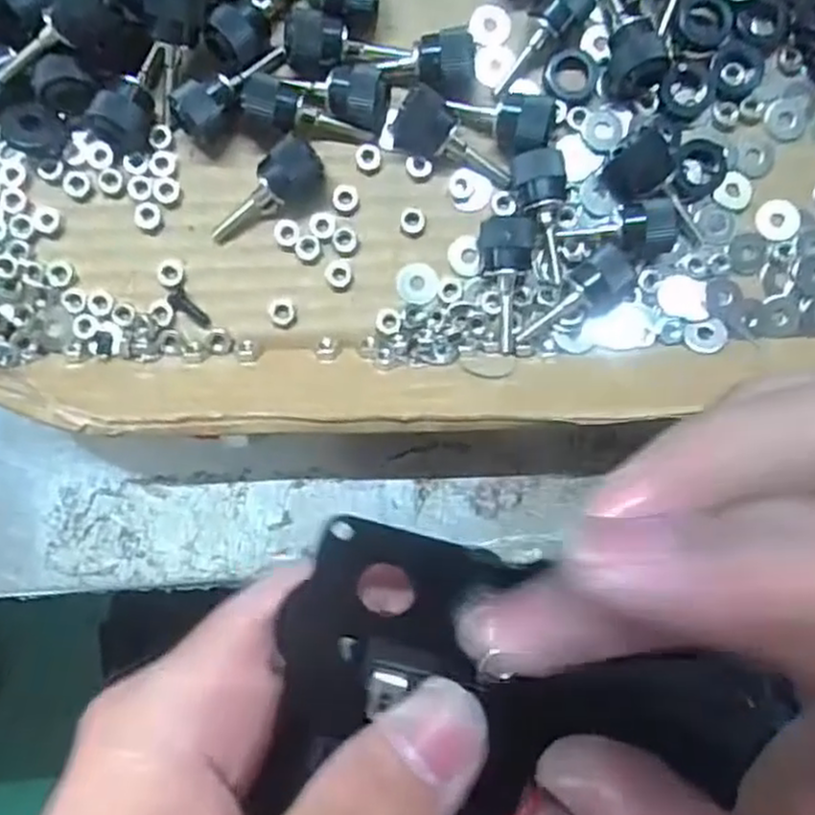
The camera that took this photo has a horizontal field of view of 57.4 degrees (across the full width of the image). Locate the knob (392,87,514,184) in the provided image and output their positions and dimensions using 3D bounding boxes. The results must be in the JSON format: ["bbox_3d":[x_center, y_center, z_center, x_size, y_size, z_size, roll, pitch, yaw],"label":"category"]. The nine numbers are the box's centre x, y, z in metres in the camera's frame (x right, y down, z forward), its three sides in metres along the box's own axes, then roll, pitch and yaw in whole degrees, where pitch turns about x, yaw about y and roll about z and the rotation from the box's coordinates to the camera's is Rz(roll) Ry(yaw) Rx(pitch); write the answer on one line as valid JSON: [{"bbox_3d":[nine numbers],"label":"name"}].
[{"bbox_3d":[0.013,-0.073,0.207,0.035,0.013,0.013,27,90,-14],"label":"knob"}]

